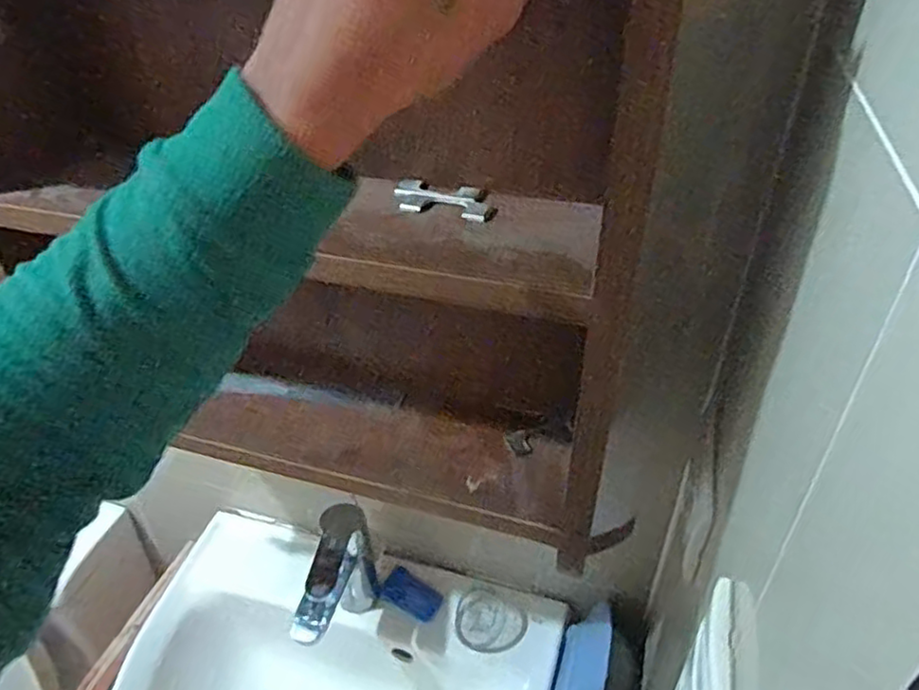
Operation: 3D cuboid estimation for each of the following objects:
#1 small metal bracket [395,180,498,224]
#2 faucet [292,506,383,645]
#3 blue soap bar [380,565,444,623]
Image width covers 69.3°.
[{"bbox_3d":[-0.011,-0.106,0.487,0.080,0.006,0.051,11,37,15],"label":"small metal bracket"},{"bbox_3d":[-0.127,0.257,0.712,0.047,0.142,0.148,7,36,10],"label":"faucet"},{"bbox_3d":[-0.057,0.294,0.781,0.070,0.016,0.042,21,41,27],"label":"blue soap bar"}]

